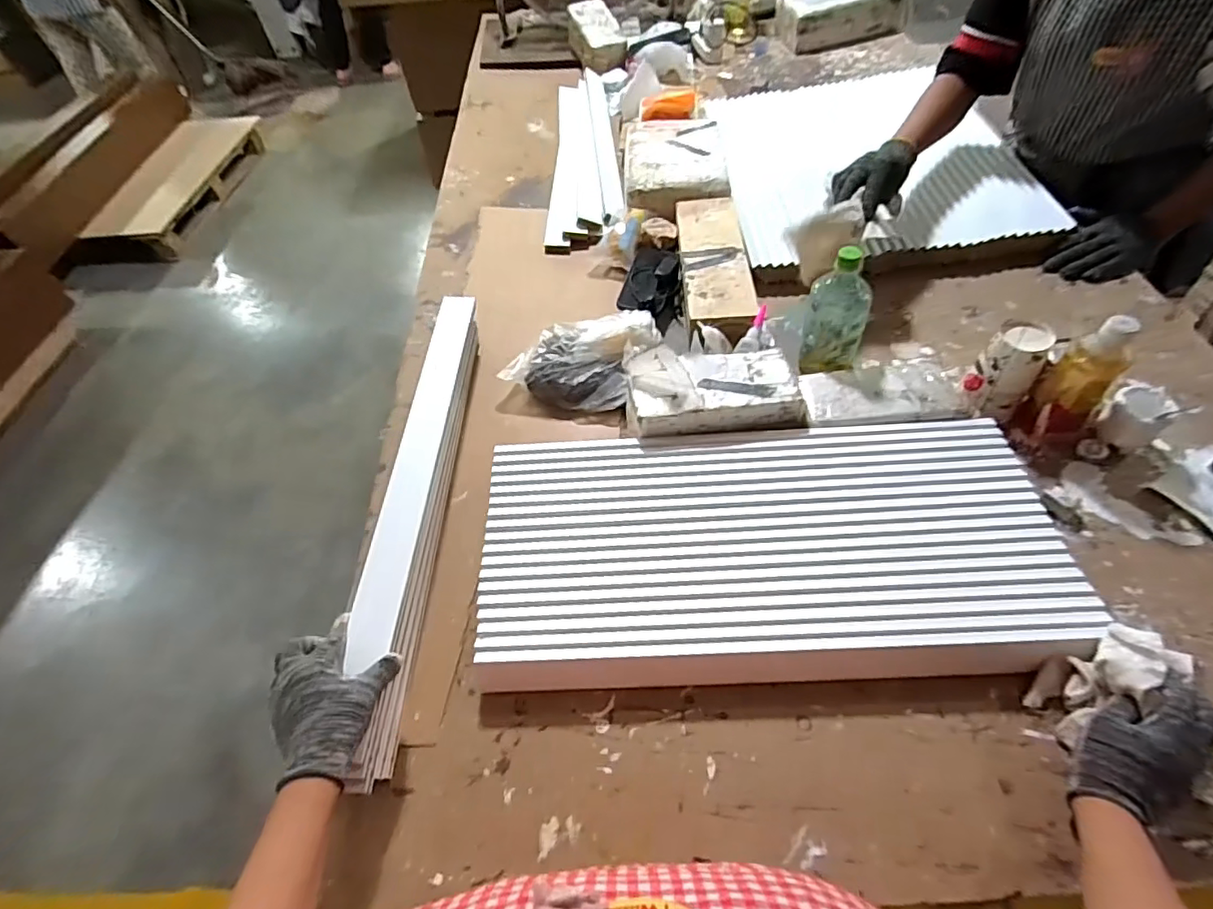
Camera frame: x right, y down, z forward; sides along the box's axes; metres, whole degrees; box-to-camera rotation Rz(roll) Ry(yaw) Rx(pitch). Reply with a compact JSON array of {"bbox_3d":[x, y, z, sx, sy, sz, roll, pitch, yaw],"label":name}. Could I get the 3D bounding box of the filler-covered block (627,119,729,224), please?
[{"bbox_3d":[0.140,-0.583,1.155,0.200,0.068,0.298,-2,54,4],"label":"filler-covered block"}]

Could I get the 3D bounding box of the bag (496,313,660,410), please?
[{"bbox_3d":[-0.035,-0.155,0.882,0.201,0.065,0.180,16,56,16],"label":"bag"}]

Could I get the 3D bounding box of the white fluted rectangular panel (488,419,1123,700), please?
[{"bbox_3d":[0.180,0.104,0.672,0.640,0.047,0.300,-3,53,3],"label":"white fluted rectangular panel"}]

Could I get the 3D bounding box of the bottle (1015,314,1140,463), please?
[{"bbox_3d":[0.591,-0.087,0.696,0.095,0.180,0.084,-38,59,-21],"label":"bottle"}]

